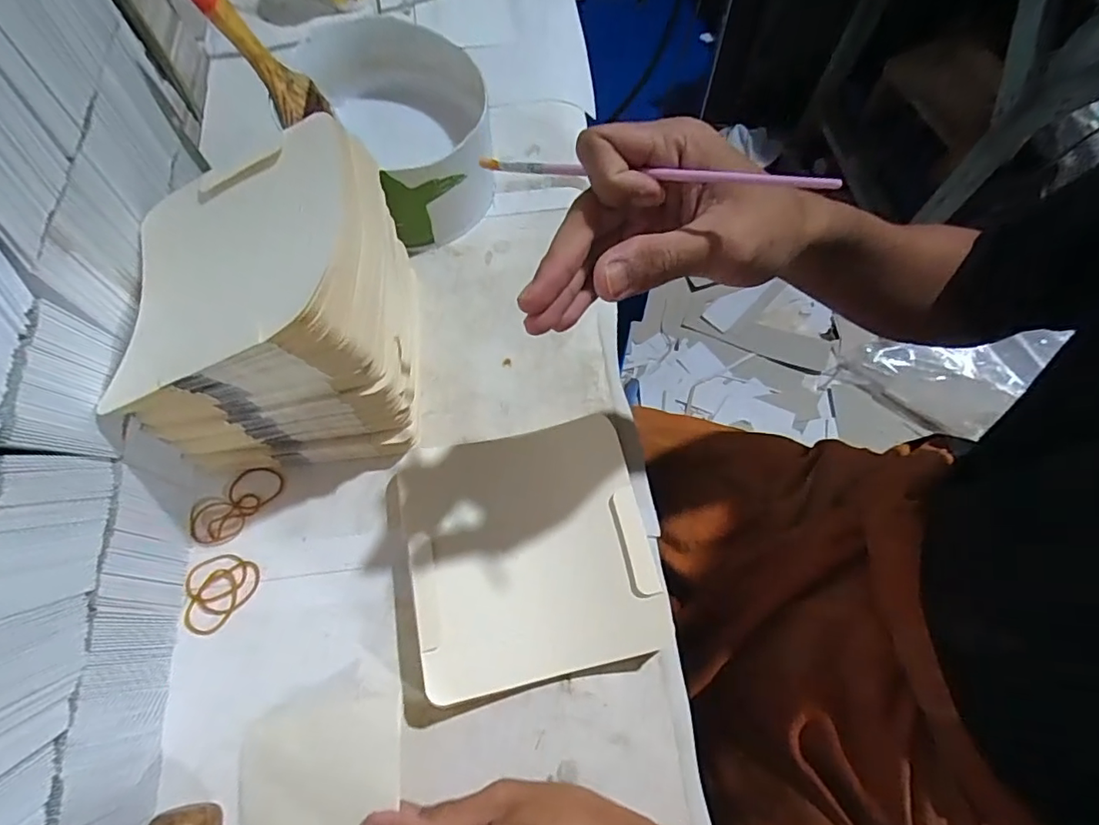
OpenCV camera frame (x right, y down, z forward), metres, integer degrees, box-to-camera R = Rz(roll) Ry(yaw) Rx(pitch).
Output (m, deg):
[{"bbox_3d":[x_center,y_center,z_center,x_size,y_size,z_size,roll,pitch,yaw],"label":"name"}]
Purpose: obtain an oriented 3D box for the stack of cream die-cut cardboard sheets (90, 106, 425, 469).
[{"bbox_3d":[-0.183,-0.070,0.363,0.161,0.172,0.164,-5,66,-3],"label":"stack of cream die-cut cardboard sheets"}]

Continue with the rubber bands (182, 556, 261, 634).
[{"bbox_3d":[-0.233,0.123,0.374,0.045,0.004,0.056,34,70,14],"label":"rubber bands"}]

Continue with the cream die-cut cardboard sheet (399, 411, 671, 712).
[{"bbox_3d":[-0.013,0.093,0.377,0.156,0.029,0.167,-12,67,-6],"label":"cream die-cut cardboard sheet"}]

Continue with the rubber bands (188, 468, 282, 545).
[{"bbox_3d":[-0.232,0.070,0.399,0.069,0.005,0.038,-36,71,-15],"label":"rubber bands"}]

